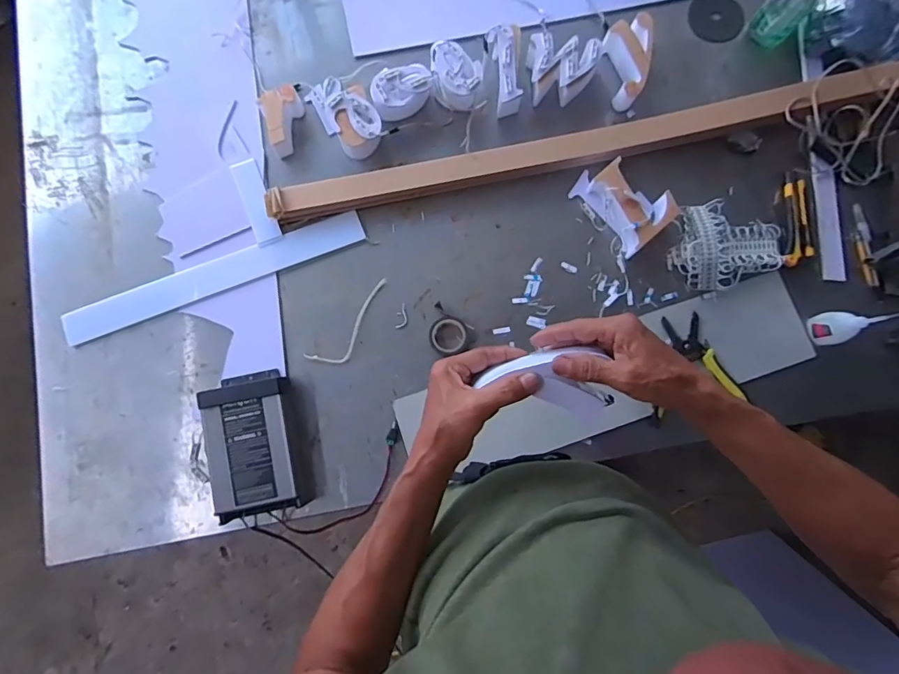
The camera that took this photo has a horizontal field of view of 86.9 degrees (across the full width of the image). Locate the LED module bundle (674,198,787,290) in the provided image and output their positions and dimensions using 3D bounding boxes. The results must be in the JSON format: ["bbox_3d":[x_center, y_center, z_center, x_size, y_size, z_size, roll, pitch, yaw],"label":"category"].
[{"bbox_3d":[0.420,-0.144,0.715,0.159,0.028,0.131,-13,83,-2],"label":"LED module bundle"}]

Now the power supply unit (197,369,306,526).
[{"bbox_3d":[-0.268,0.143,0.649,0.113,0.048,0.190,-11,82,-3],"label":"power supply unit"}]

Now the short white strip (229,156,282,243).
[{"bbox_3d":[-0.296,-0.210,0.726,0.039,0.008,0.133,-22,83,-3],"label":"short white strip"}]

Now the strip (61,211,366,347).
[{"bbox_3d":[-0.348,-0.091,0.714,0.453,0.009,0.056,-21,83,-3],"label":"strip"}]

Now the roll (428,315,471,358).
[{"bbox_3d":[0.001,-0.003,0.698,0.061,0.015,0.056,0,83,0],"label":"roll"}]

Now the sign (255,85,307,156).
[{"bbox_3d":[-0.249,-0.329,0.726,0.060,0.042,0.090,-19,82,-4],"label":"sign"}]

